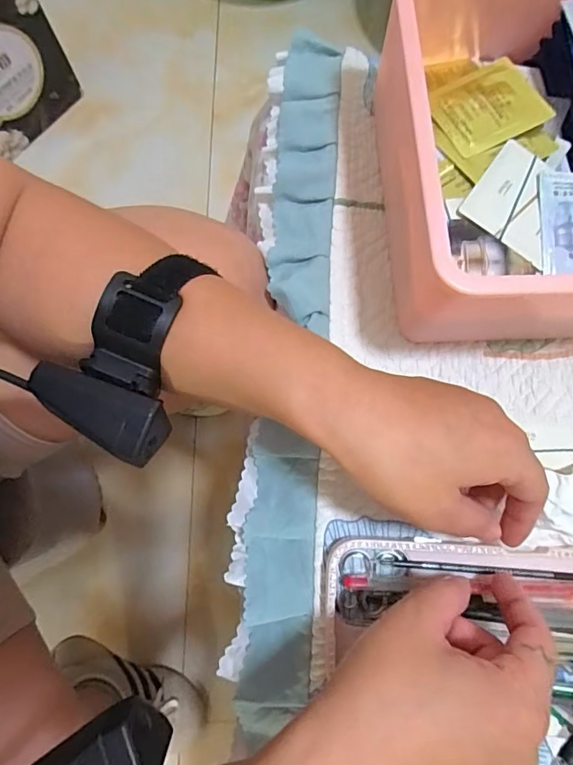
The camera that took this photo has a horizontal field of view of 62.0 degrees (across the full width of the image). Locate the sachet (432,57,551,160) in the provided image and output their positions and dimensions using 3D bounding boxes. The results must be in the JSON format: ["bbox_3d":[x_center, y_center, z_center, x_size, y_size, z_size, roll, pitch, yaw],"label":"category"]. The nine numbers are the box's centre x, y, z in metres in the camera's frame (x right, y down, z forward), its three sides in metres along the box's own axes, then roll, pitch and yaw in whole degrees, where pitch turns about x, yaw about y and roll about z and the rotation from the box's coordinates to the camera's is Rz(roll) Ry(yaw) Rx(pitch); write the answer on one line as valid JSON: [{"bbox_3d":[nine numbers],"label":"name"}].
[{"bbox_3d":[0.132,-0.182,0.314,0.066,0.005,0.061,-27,70,-2],"label":"sachet"}]

